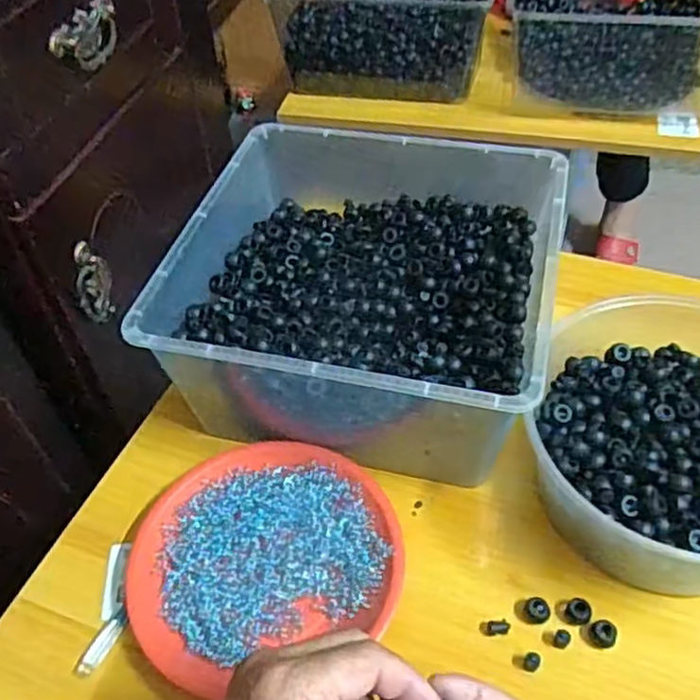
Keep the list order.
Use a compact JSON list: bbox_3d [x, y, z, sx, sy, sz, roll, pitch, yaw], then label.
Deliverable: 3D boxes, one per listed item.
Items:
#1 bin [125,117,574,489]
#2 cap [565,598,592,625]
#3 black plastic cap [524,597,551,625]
[{"bbox_3d":[0.015,-0.050,0.612,0.299,0.130,0.299,10,49,12],"label":"bin"},{"bbox_3d":[0.158,0.180,0.484,0.017,0.007,0.017,-1,48,2],"label":"cap"},{"bbox_3d":[0.130,0.181,0.487,0.017,0.007,0.017,2,48,5],"label":"black plastic cap"}]

